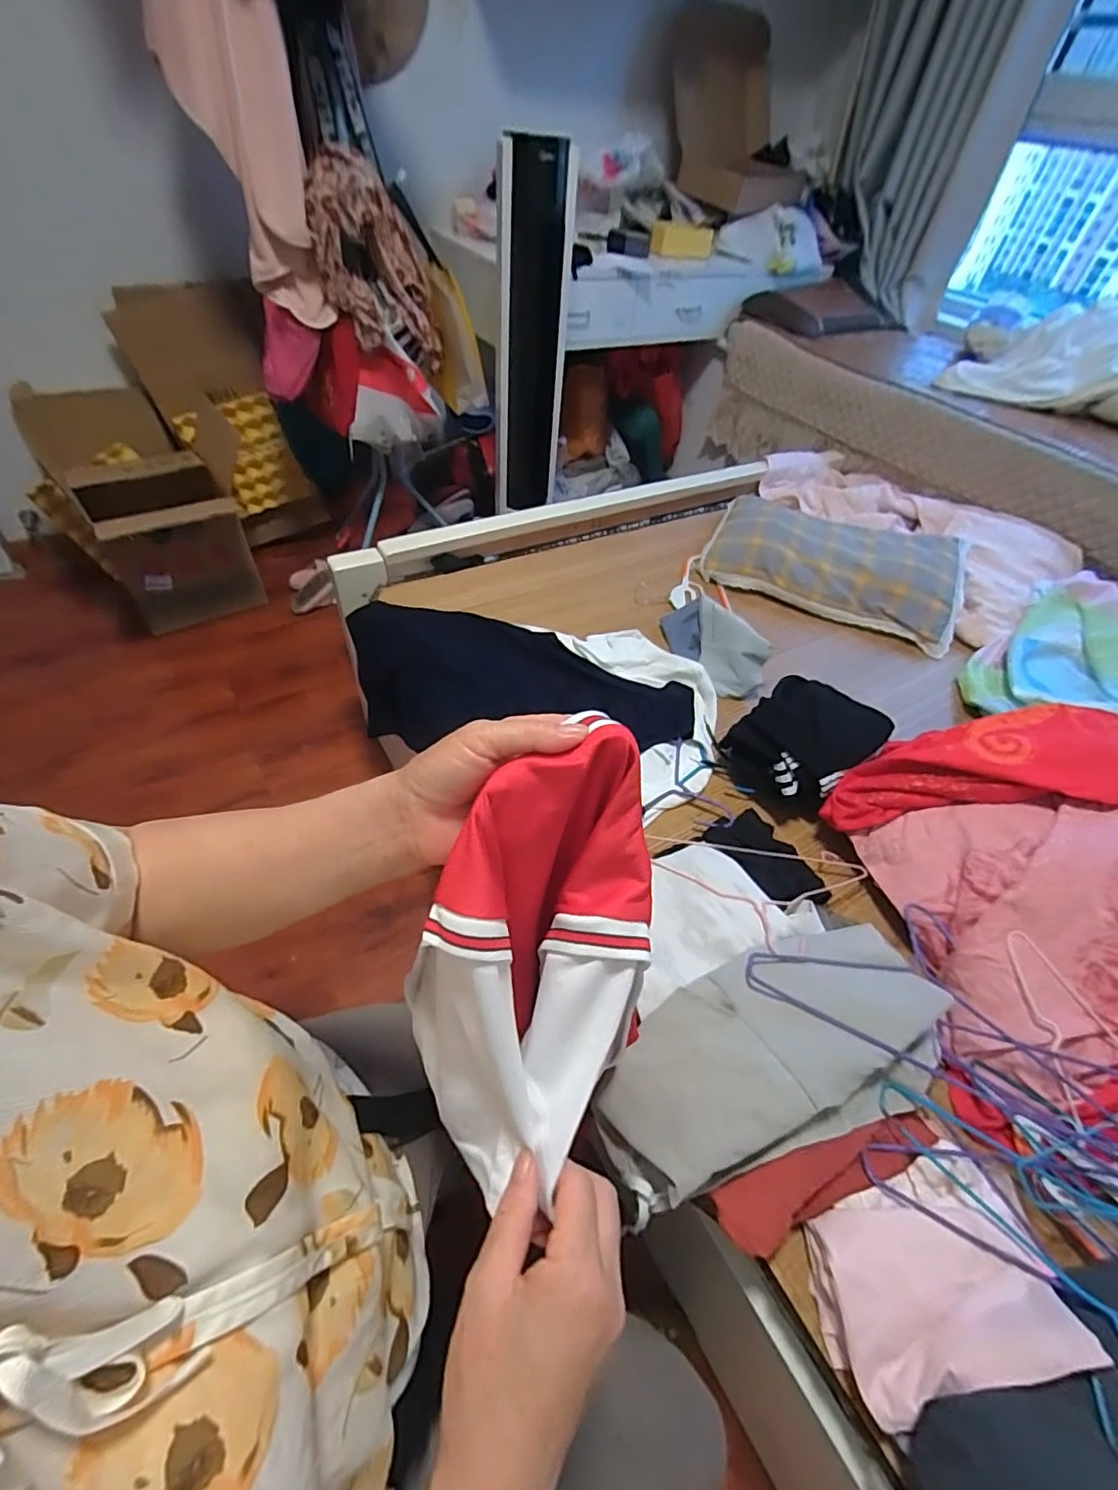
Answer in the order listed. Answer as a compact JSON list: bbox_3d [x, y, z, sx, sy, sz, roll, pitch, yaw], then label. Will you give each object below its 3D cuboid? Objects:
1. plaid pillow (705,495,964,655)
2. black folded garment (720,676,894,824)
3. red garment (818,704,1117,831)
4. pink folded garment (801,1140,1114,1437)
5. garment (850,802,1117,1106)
[{"bbox_3d":[0.616,-0.421,1.269,0.541,0.078,0.325,17,50,8],"label":"plaid pillow"},{"bbox_3d":[0.385,-0.012,0.876,0.230,0.110,0.170,-32,59,-29],"label":"black folded garment"},{"bbox_3d":[0.567,0.032,0.768,0.398,0.054,0.157,-14,48,13],"label":"red garment"},{"bbox_3d":[0.341,0.456,0.491,0.227,0.085,0.133,-13,52,-17],"label":"pink folded garment"},{"bbox_3d":[0.605,0.209,0.676,0.335,0.157,0.313,-2,50,-8],"label":"garment"}]

